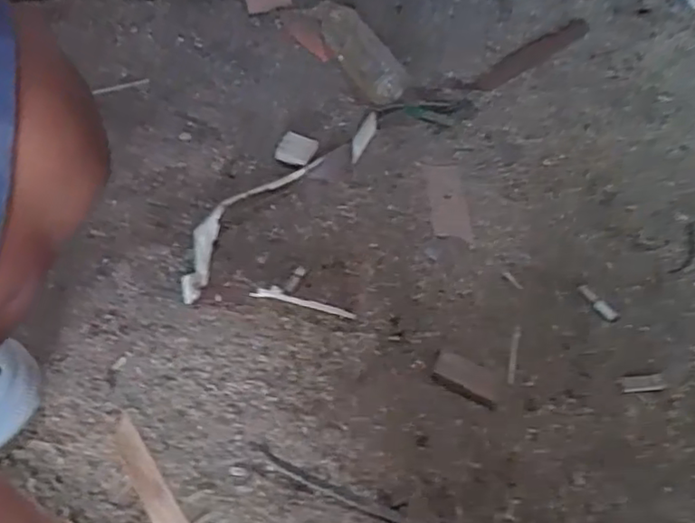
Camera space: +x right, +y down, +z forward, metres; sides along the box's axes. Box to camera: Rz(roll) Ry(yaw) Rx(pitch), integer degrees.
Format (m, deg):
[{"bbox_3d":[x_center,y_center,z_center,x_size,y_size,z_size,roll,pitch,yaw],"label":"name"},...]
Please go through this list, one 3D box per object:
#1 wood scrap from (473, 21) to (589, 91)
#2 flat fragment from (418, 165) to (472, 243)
[{"bbox_3d":[0.260,-0.291,0.907,0.210,0.011,0.036,-31,64,-23],"label":"wood scrap"},{"bbox_3d":[0.117,-0.073,0.771,0.044,0.005,0.111,-1,56,-6],"label":"flat fragment"}]

